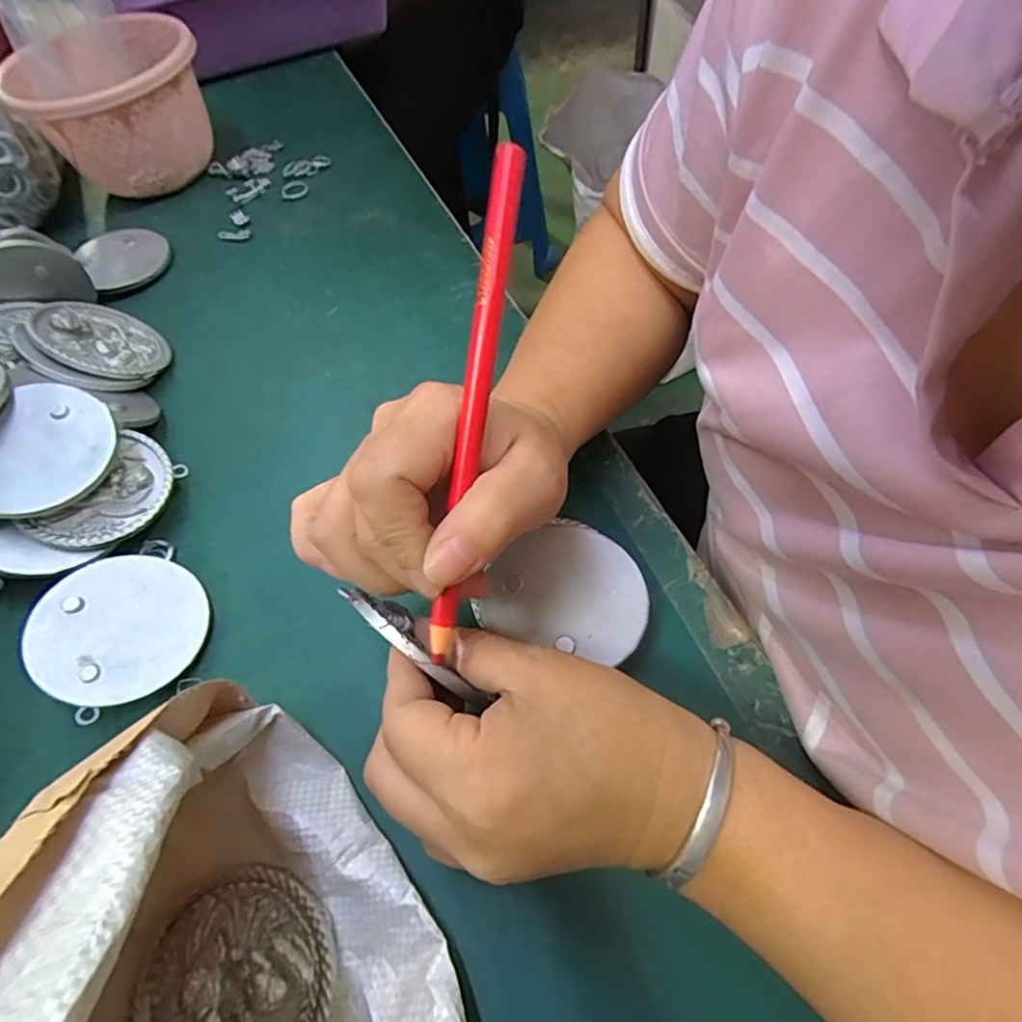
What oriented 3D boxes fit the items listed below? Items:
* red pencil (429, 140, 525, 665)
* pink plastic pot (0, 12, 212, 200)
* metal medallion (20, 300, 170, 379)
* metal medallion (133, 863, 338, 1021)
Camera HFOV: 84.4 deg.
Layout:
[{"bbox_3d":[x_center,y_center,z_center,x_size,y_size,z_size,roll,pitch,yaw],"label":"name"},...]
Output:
[{"bbox_3d":[-0.012,-0.031,0.183,0.008,0.007,0.164,10,96,10],"label":"red pencil"},{"bbox_3d":[-0.308,-0.316,0.457,0.132,0.096,0.127,-2,59,3],"label":"pink plastic pot"},{"bbox_3d":[-0.263,-0.112,0.359,0.076,0.006,0.069,18,40,-28],"label":"metal medallion"},{"bbox_3d":[-0.097,0.168,0.203,0.069,0.004,0.064,39,69,23],"label":"metal medallion"}]

